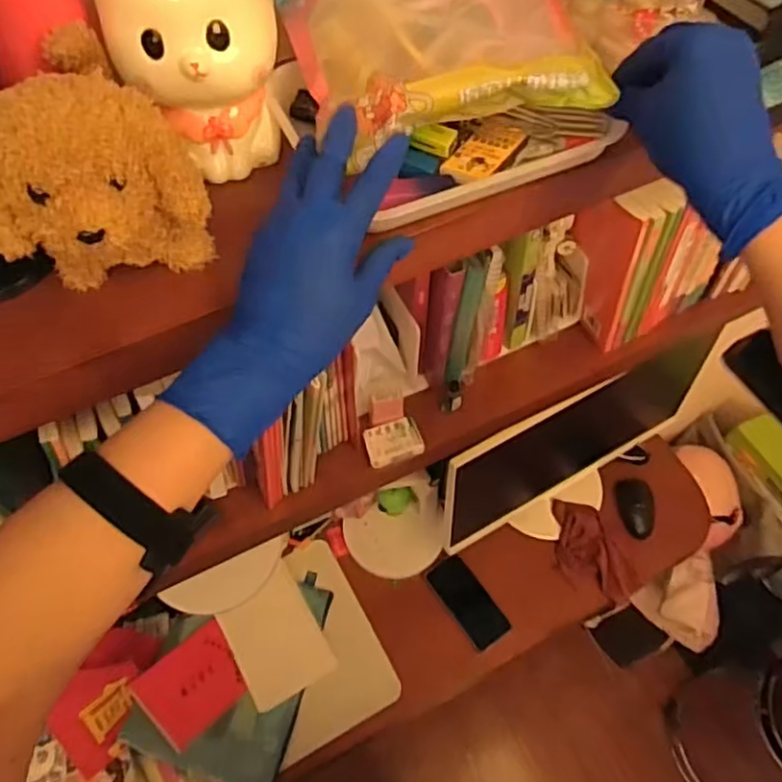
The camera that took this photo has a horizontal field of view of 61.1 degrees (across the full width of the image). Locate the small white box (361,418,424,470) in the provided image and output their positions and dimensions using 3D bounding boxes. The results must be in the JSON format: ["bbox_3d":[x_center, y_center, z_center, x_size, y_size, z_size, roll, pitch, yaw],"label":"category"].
[{"bbox_3d":[0.002,0.057,0.745,0.060,0.012,0.046,-15,60,-8],"label":"small white box"}]

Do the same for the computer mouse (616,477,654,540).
[{"bbox_3d":[0.449,0.215,1.214,0.061,0.035,0.103,2,59,2],"label":"computer mouse"}]

